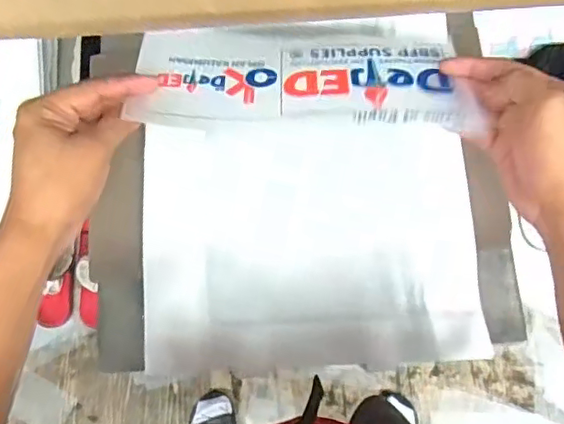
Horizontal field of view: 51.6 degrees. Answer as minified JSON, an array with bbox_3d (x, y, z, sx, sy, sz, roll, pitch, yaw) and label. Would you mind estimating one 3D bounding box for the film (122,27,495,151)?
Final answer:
[{"bbox_3d":[0.019,-0.109,0.451,0.249,0.014,0.122,1,50,3],"label":"film"}]

